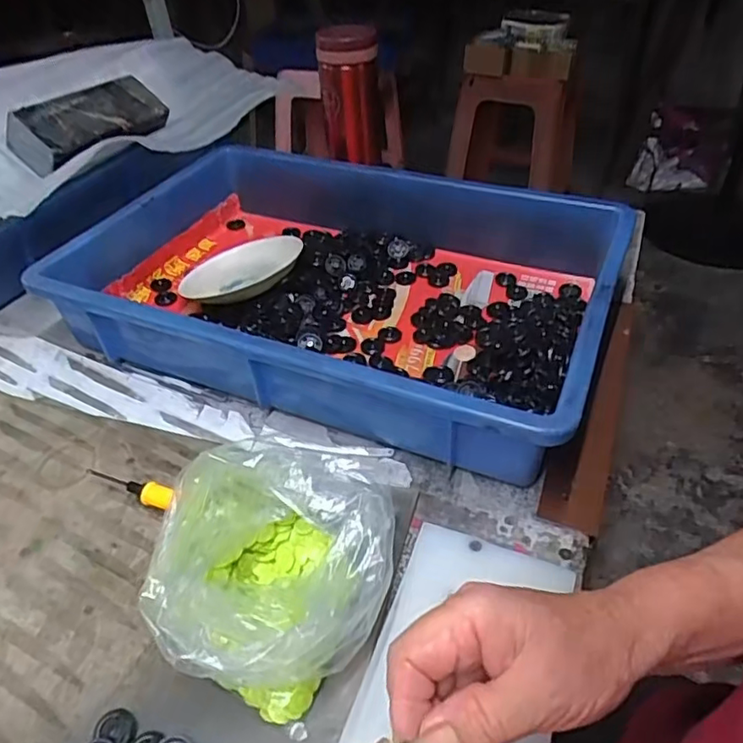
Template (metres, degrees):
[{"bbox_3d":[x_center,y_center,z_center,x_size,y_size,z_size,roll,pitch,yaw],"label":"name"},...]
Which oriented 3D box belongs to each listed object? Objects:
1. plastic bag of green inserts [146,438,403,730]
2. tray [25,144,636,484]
[{"bbox_3d":[-0.054,0.102,0.330,0.121,0.061,0.134,20,46,22],"label":"plastic bag of green inserts"},{"bbox_3d":[-0.017,-0.089,0.526,0.418,0.078,0.313,16,44,18],"label":"tray"}]

